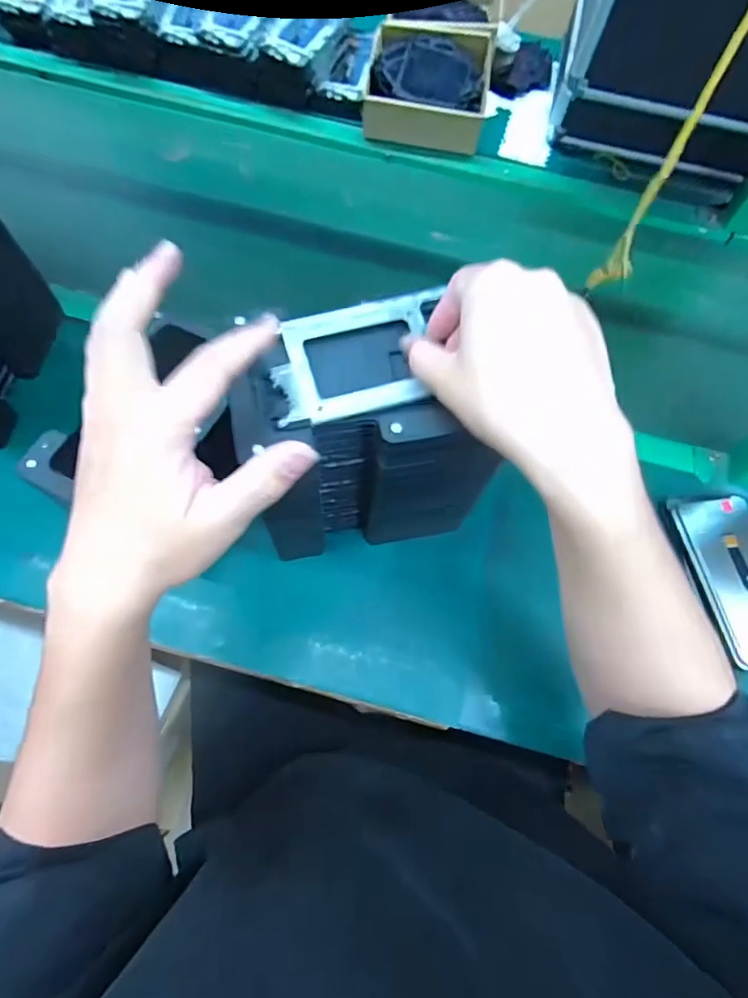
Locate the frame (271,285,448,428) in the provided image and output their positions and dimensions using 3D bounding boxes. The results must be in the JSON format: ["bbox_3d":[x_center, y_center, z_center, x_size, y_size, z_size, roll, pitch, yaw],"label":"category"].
[{"bbox_3d":[-0.006,-0.090,0.311,0.116,0.006,0.078,-14,71,-7],"label":"frame"}]

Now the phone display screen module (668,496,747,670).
[{"bbox_3d":[0.344,0.072,0.467,0.088,0.011,0.157,-3,67,-2],"label":"phone display screen module"}]

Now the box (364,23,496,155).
[{"bbox_3d":[0.080,-0.596,0.719,0.167,0.059,0.191,9,68,0],"label":"box"}]

